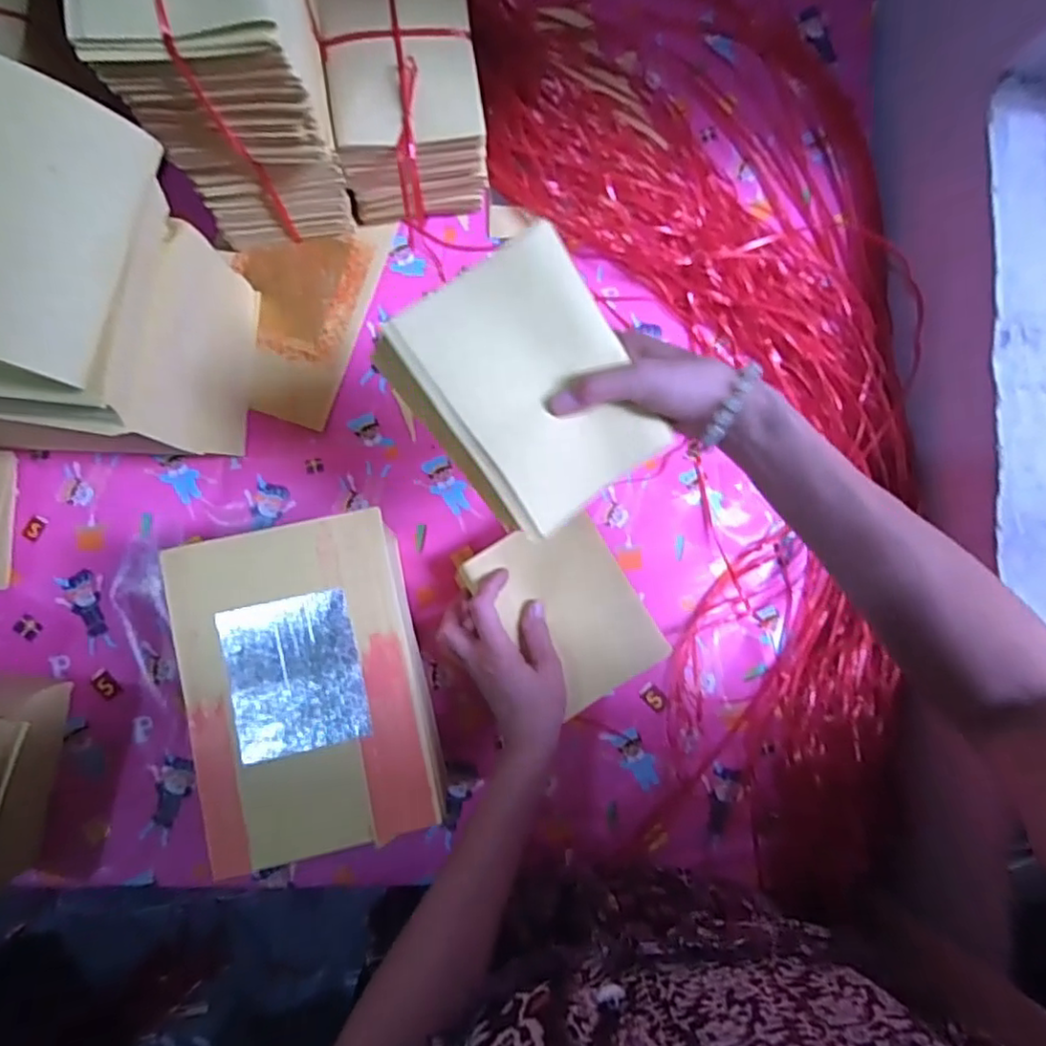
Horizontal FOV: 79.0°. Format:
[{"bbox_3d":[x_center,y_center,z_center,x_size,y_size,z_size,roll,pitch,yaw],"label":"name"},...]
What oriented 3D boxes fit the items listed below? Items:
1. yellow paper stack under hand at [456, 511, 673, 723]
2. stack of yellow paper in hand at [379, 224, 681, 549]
[{"bbox_3d":[0.038,0.073,0.536,0.116,0.020,0.153,-33,95,-3],"label":"yellow paper stack under hand"},{"bbox_3d":[0.006,-0.082,0.387,0.128,0.031,0.154,-38,95,-3],"label":"stack of yellow paper in hand"}]

